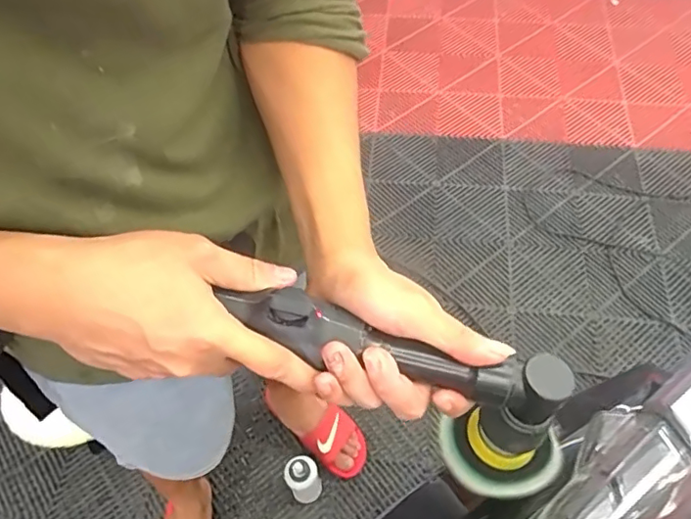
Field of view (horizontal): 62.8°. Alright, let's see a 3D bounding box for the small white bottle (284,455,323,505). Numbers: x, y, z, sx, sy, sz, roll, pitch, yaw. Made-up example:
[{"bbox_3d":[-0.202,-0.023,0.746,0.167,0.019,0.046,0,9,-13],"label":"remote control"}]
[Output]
[{"bbox_3d":[-0.086,0.455,1.162,0.064,0.198,0.061,0,58,1],"label":"small white bottle"}]

